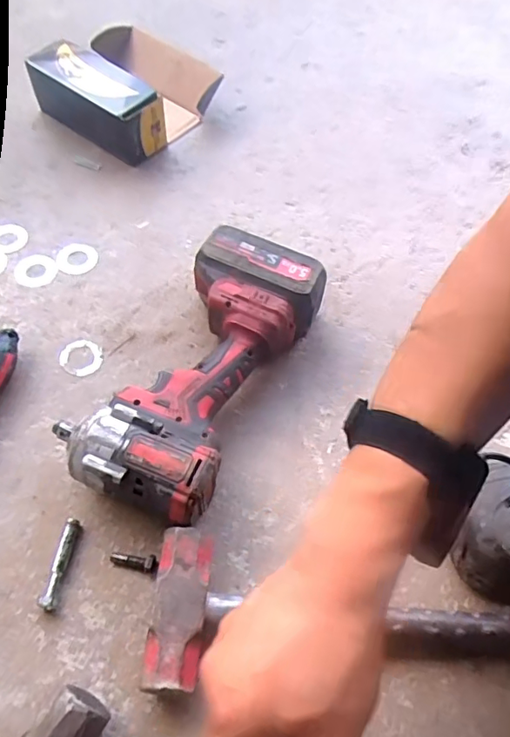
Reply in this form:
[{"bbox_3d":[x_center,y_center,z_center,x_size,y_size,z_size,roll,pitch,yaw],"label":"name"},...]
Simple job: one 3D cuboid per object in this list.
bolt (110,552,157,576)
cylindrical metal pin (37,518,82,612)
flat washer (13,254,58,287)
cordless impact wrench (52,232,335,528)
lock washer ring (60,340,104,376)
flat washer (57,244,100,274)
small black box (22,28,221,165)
[{"bbox_3d":[-0.096,0.151,0.427,0.038,0.012,0.013,14,60,5],"label":"bolt"},{"bbox_3d":[-0.152,0.151,0.422,0.011,0.013,0.068,10,59,2],"label":"cylindrical metal pin"},{"bbox_3d":[-0.229,-0.103,0.565,0.042,0.004,0.044,2,59,-3],"label":"flat washer"},{"bbox_3d":[-0.045,0.002,0.477,0.117,0.080,0.257,25,61,11],"label":"cordless impact wrench"},{"bbox_3d":[-0.168,-0.012,0.522,0.040,0.004,0.039,2,59,-3],"label":"lock washer ring"},{"bbox_3d":[-0.192,-0.119,0.583,0.042,0.004,0.041,2,59,-3],"label":"flat washer"},{"bbox_3d":[-0.161,-0.360,0.683,0.177,0.075,0.165,33,63,15],"label":"small black box"}]

